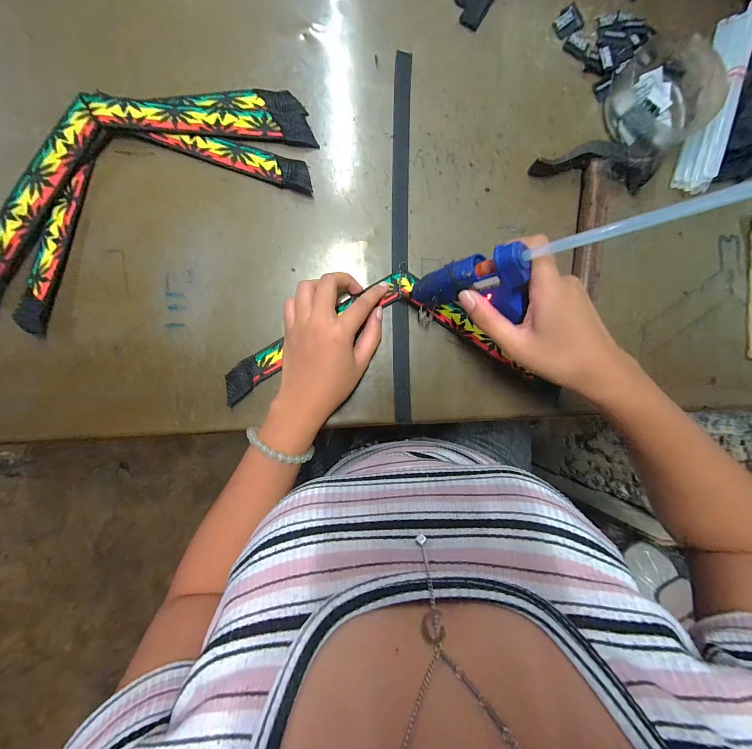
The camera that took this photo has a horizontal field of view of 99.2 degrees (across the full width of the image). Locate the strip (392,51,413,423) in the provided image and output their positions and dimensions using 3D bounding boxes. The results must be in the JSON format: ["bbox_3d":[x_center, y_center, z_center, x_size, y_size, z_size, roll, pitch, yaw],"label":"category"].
[{"bbox_3d":[0.026,-0.137,0.325,0.019,0.004,0.367,0,91,-4],"label":"strip"}]

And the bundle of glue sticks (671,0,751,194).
[{"bbox_3d":[0.356,-0.287,0.333,0.032,0.027,0.196,16,89,-4],"label":"bundle of glue sticks"}]

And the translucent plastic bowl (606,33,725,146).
[{"bbox_3d":[0.300,-0.291,0.330,0.113,0.033,0.098,-45,94,-3],"label":"translucent plastic bowl"}]

